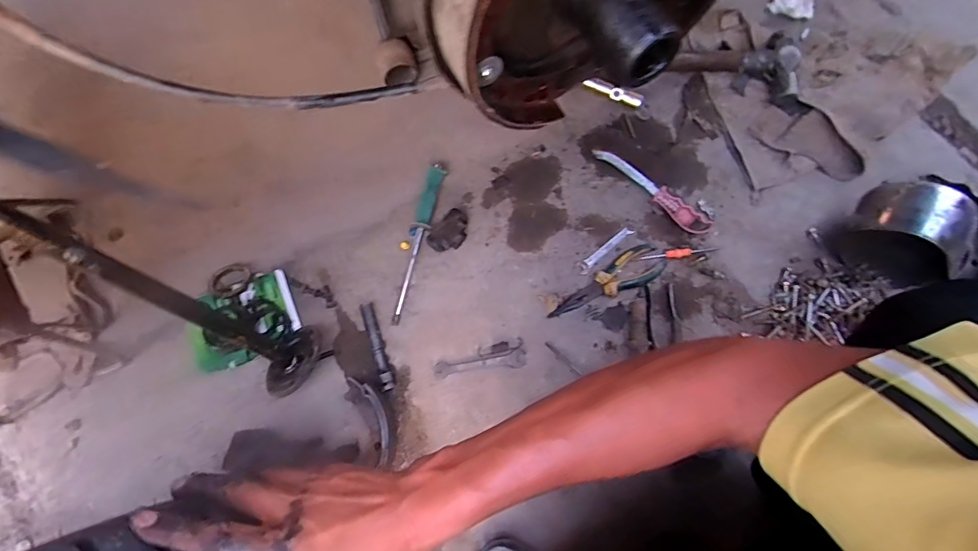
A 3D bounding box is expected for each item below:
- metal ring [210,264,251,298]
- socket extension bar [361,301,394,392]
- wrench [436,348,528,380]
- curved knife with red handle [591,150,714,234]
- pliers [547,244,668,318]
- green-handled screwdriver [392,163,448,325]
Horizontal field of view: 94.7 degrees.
[{"bbox_3d":[-0.384,0.007,0.670,0.056,0.008,0.046,-25,76,-6],"label":"metal ring"},{"bbox_3d":[-0.163,0.102,0.657,0.019,0.014,0.129,-18,76,-4],"label":"socket extension bar"},{"bbox_3d":[-0.012,0.129,0.655,0.129,0.004,0.024,-9,75,-2],"label":"wrench"},{"bbox_3d":[0.260,-0.138,0.713,0.212,0.016,0.031,40,79,10],"label":"curved knife with red handle"},{"bbox_3d":[0.179,0.016,0.668,0.187,0.025,0.055,-34,77,-8],"label":"pliers"},{"bbox_3d":[-0.111,-0.049,0.688,0.026,0.026,0.244,14,84,4],"label":"green-handled screwdriver"}]

